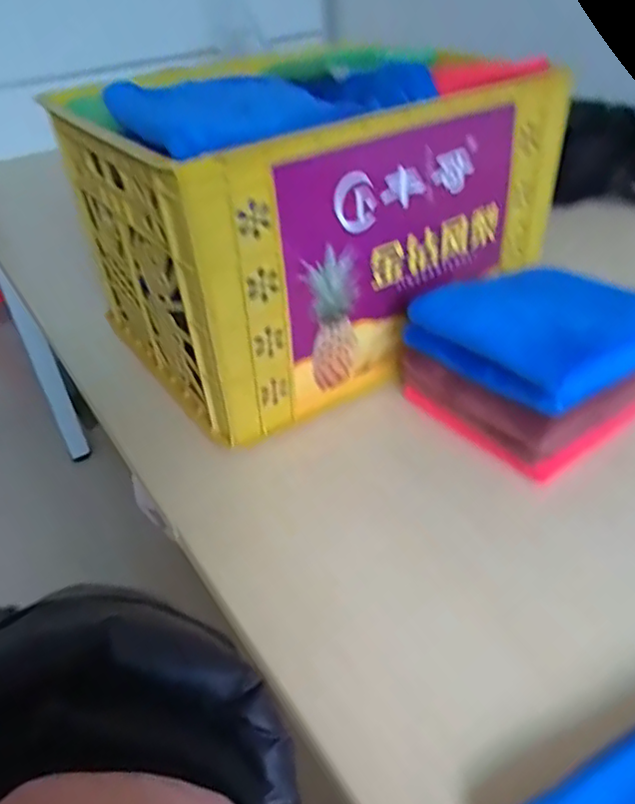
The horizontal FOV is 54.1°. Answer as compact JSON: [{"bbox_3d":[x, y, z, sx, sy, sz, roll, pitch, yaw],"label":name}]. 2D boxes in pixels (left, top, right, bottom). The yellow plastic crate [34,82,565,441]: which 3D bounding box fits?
[{"bbox_3d":[-0.018,-0.223,0.754,0.457,0.276,0.365,-27,42,-27],"label":"yellow plastic crate"}]

